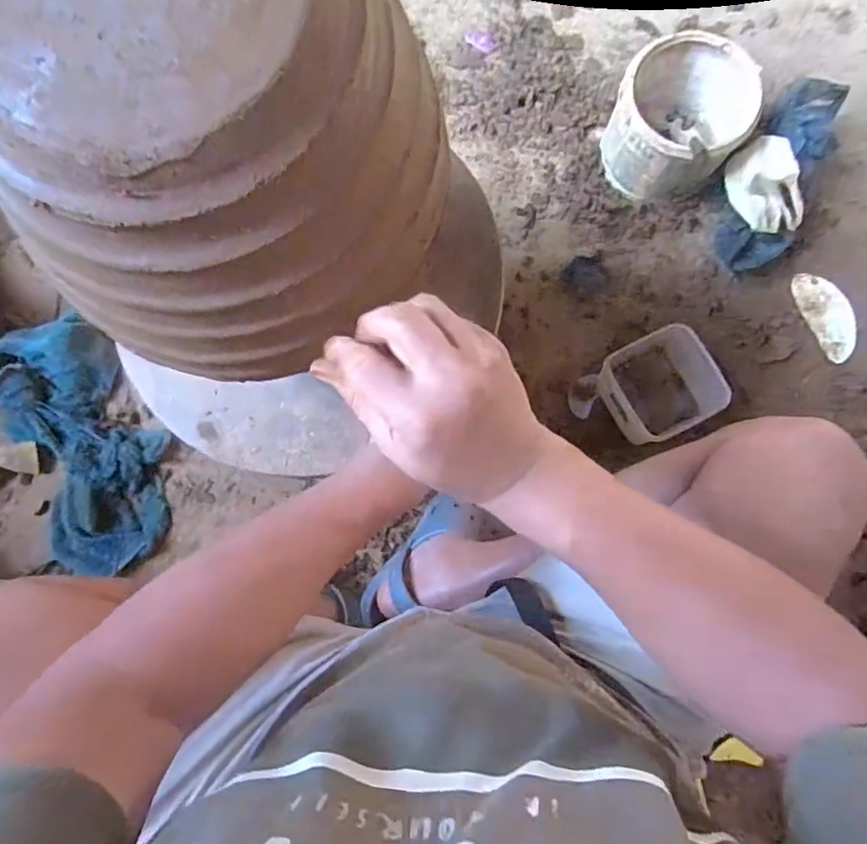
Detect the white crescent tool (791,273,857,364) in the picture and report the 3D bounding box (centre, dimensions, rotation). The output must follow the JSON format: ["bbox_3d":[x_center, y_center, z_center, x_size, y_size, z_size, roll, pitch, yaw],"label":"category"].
[{"bbox_3d":[0.584,-0.160,0.811,0.074,0.013,0.136,-27,81,-1],"label":"white crescent tool"}]

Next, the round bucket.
[{"bbox_3d":[0.344,-0.425,0.779,0.171,0.131,0.174,0,81,3],"label":"round bucket"}]

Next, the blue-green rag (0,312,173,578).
[{"bbox_3d":[-0.506,0.032,0.792,0.193,0.081,0.365,-26,81,-1],"label":"blue-green rag"}]

